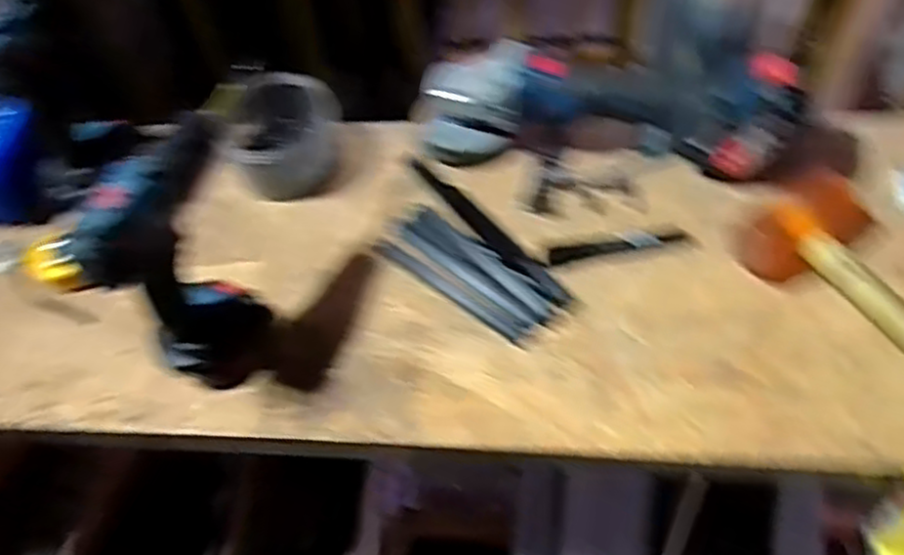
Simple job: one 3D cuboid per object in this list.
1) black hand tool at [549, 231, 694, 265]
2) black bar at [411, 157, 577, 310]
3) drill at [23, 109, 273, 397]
[{"bbox_3d":[0.159,-0.032,0.714,0.132,0.009,0.021,-8,57,0],"label":"black hand tool"},{"bbox_3d":[0.035,-0.046,0.743,0.022,0.009,0.225,-36,62,-17],"label":"black bar"},{"bbox_3d":[-0.222,-0.013,0.620,0.085,0.228,0.149,4,58,7],"label":"drill"}]

